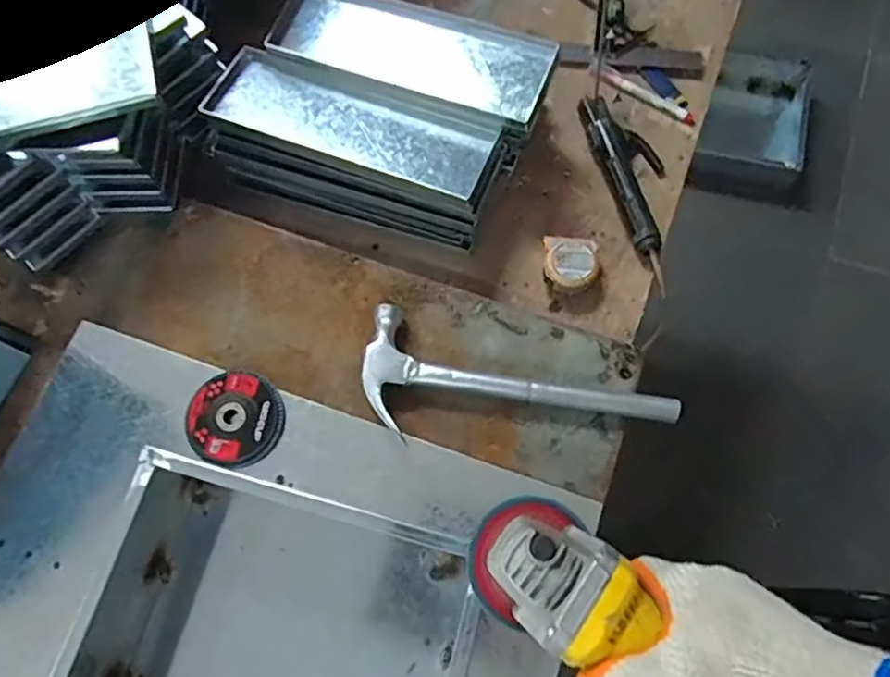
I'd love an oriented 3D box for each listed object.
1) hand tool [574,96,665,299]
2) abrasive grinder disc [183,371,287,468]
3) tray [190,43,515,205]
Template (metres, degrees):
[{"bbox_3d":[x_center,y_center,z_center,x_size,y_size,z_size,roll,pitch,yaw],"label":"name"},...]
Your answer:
[{"bbox_3d":[0.221,-0.177,0.705,0.069,0.033,0.240,-17,71,-5],"label":"hand tool"},{"bbox_3d":[-0.210,0.078,0.625,0.100,0.016,0.091,0,71,1],"label":"abrasive grinder disc"},{"bbox_3d":[-0.098,-0.226,0.661,0.310,0.019,0.105,21,73,10],"label":"tray"}]

